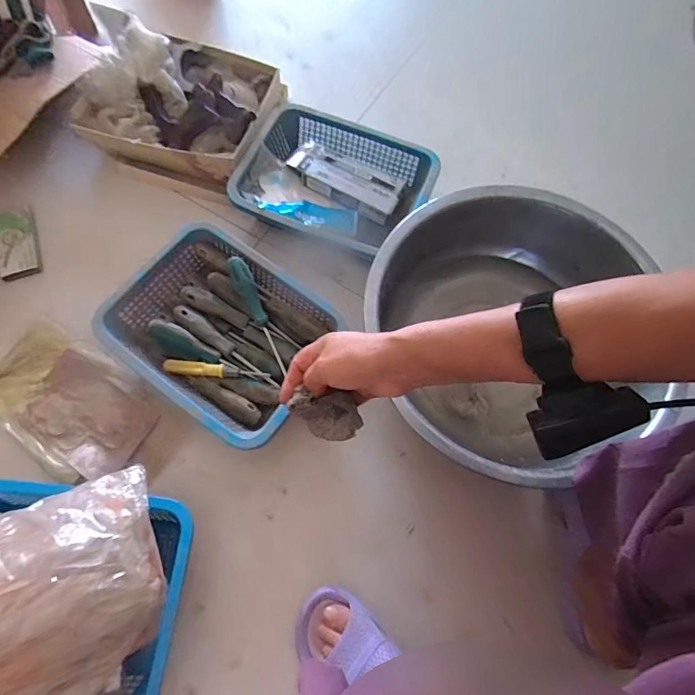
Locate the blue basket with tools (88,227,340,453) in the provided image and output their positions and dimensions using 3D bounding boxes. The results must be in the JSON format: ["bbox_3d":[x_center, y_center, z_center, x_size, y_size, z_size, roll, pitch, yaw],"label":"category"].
[{"bbox_3d":[-0.168,-0.019,0.590,0.276,0.078,0.210,36,73,10],"label":"blue basket with tools"}]

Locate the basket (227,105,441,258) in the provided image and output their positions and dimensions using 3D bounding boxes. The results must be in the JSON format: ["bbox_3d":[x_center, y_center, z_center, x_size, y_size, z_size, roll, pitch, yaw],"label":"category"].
[{"bbox_3d":[-0.015,-0.267,0.712,0.287,0.096,0.233,16,71,3],"label":"basket"}]

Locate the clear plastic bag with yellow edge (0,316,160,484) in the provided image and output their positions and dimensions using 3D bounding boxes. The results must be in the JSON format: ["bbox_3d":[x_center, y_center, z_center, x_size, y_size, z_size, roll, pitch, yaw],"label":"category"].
[{"bbox_3d":[-0.381,0.070,0.571,0.233,0.043,0.144,29,73,14],"label":"clear plastic bag with yellow edge"}]

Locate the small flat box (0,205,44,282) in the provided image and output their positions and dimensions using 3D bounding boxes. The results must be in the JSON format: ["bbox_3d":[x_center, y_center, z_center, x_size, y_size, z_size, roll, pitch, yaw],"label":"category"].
[{"bbox_3d":[-0.521,-0.168,0.670,0.062,0.007,0.128,-21,73,-9],"label":"small flat box"}]

